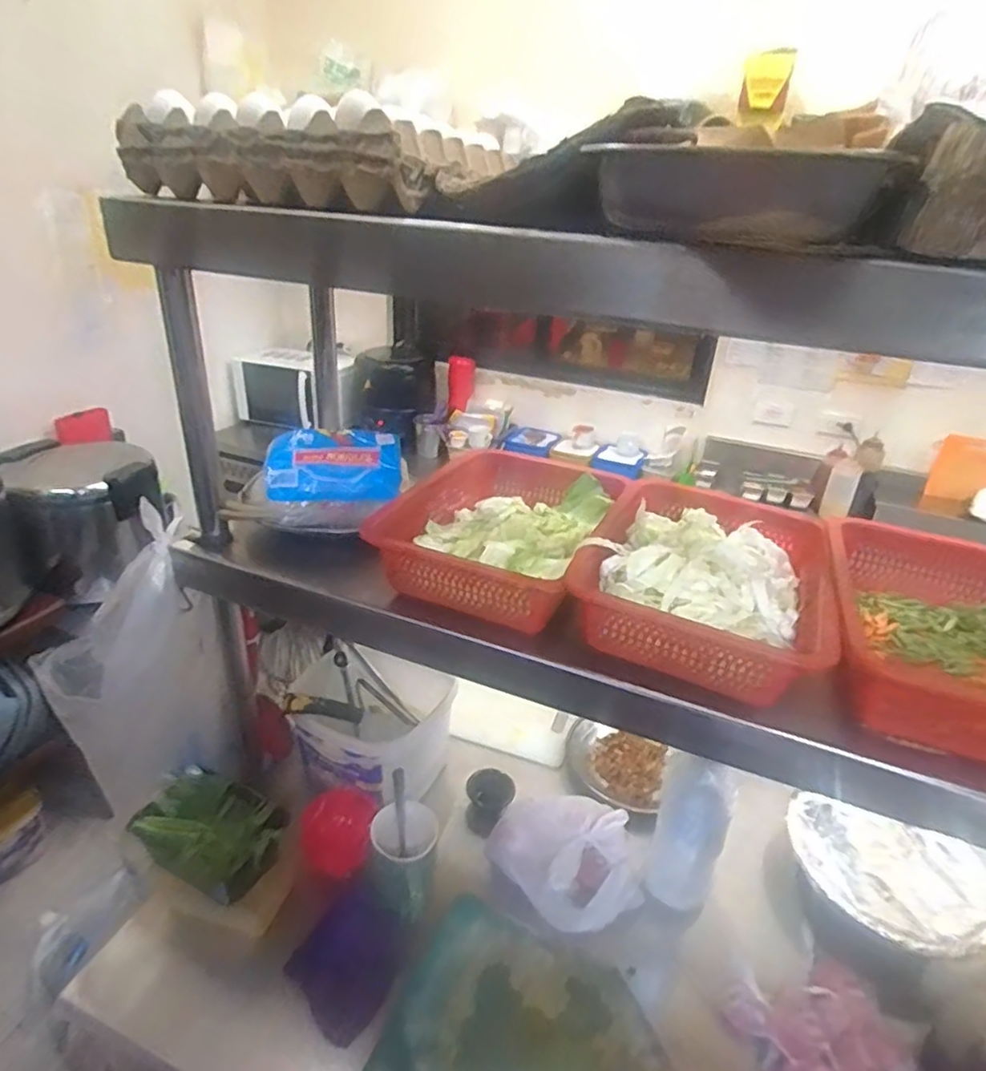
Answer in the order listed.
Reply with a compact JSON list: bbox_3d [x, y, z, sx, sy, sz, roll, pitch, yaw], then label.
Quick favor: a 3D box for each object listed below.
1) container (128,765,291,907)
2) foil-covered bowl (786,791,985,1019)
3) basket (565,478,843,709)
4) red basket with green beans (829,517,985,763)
[{"bbox_3d":[-0.358,0.382,0.811,0.175,0.060,0.119,17,30,24],"label":"container"},{"bbox_3d":[0.535,0.478,0.866,0.257,0.101,0.250,-5,29,-16],"label":"foil-covered bowl"},{"bbox_3d":[0.211,0.042,0.634,0.219,0.073,0.261,14,29,19],"label":"basket"},{"bbox_3d":[0.427,0.091,0.575,0.227,0.081,0.250,14,29,19],"label":"red basket with green beans"}]

